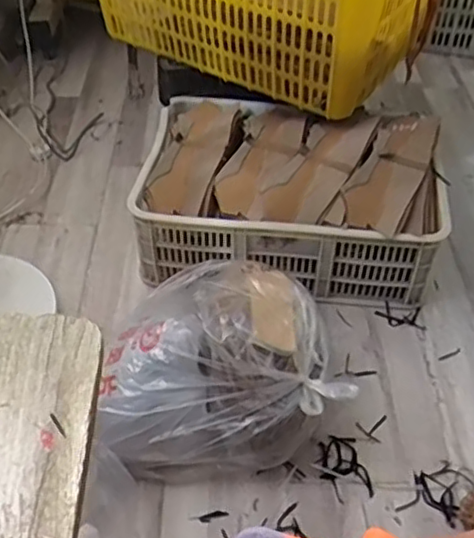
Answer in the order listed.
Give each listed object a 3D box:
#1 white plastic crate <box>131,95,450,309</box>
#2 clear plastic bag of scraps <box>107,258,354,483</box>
[{"bbox_3d":[0.108,-0.168,1.375,0.589,0.243,0.419,4,46,4],"label":"white plastic crate"},{"bbox_3d":[-0.034,0.120,1.067,0.348,0.237,0.336,-4,46,-4],"label":"clear plastic bag of scraps"}]

